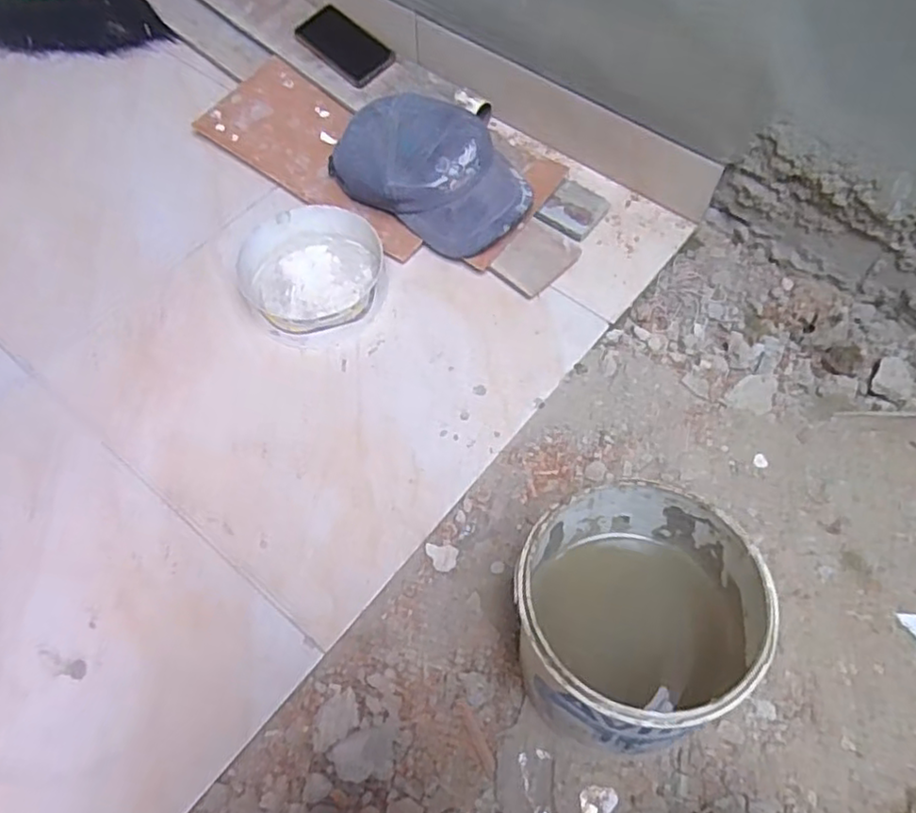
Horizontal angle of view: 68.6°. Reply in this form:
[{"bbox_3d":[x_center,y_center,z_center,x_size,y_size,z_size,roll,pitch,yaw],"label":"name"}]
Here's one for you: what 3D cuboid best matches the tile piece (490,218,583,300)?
[{"bbox_3d":[0.100,-0.187,0.846,0.079,0.010,0.098,37,78,12],"label":"tile piece"}]

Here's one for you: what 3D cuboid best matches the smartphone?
[{"bbox_3d":[-0.165,-0.521,0.970,0.156,0.006,0.075,43,87,17],"label":"smartphone"}]

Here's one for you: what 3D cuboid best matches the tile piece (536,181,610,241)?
[{"bbox_3d":[0.151,-0.256,0.877,0.067,0.005,0.081,39,77,5],"label":"tile piece"}]

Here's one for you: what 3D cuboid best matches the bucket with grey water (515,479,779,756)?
[{"bbox_3d":[0.140,0.179,0.570,0.180,0.207,0.189,-1,61,1],"label":"bucket with grey water"}]

